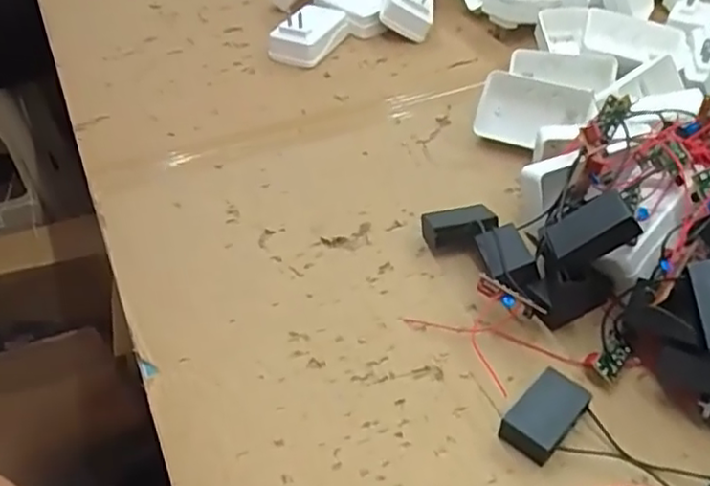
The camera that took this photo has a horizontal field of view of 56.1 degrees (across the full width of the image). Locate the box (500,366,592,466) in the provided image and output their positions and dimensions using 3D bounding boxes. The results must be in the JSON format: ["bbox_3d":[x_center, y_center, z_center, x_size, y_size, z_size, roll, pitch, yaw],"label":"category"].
[{"bbox_3d":[0.105,0.095,0.365,0.029,0.017,0.050,32,52,32],"label":"box"}]

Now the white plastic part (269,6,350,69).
[{"bbox_3d":[-0.047,-0.223,0.697,0.058,0.038,0.096,16,45,18],"label":"white plastic part"}]

